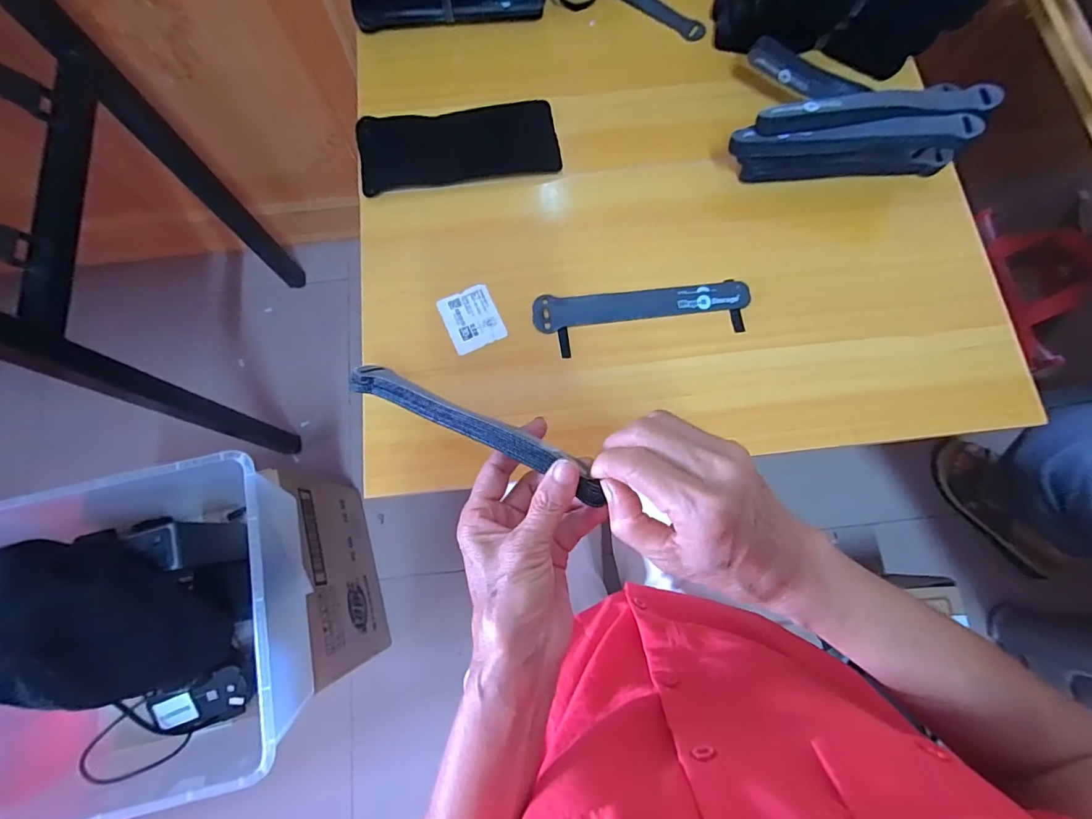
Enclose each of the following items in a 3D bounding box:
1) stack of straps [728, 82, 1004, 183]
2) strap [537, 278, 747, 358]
[{"bbox_3d":[0.277,-0.239,0.447,0.210,0.083,0.053,-5,76,-1],"label":"stack of straps"},{"bbox_3d":[0.089,-0.086,0.451,0.195,0.004,0.054,-5,76,-1],"label":"strap"}]

